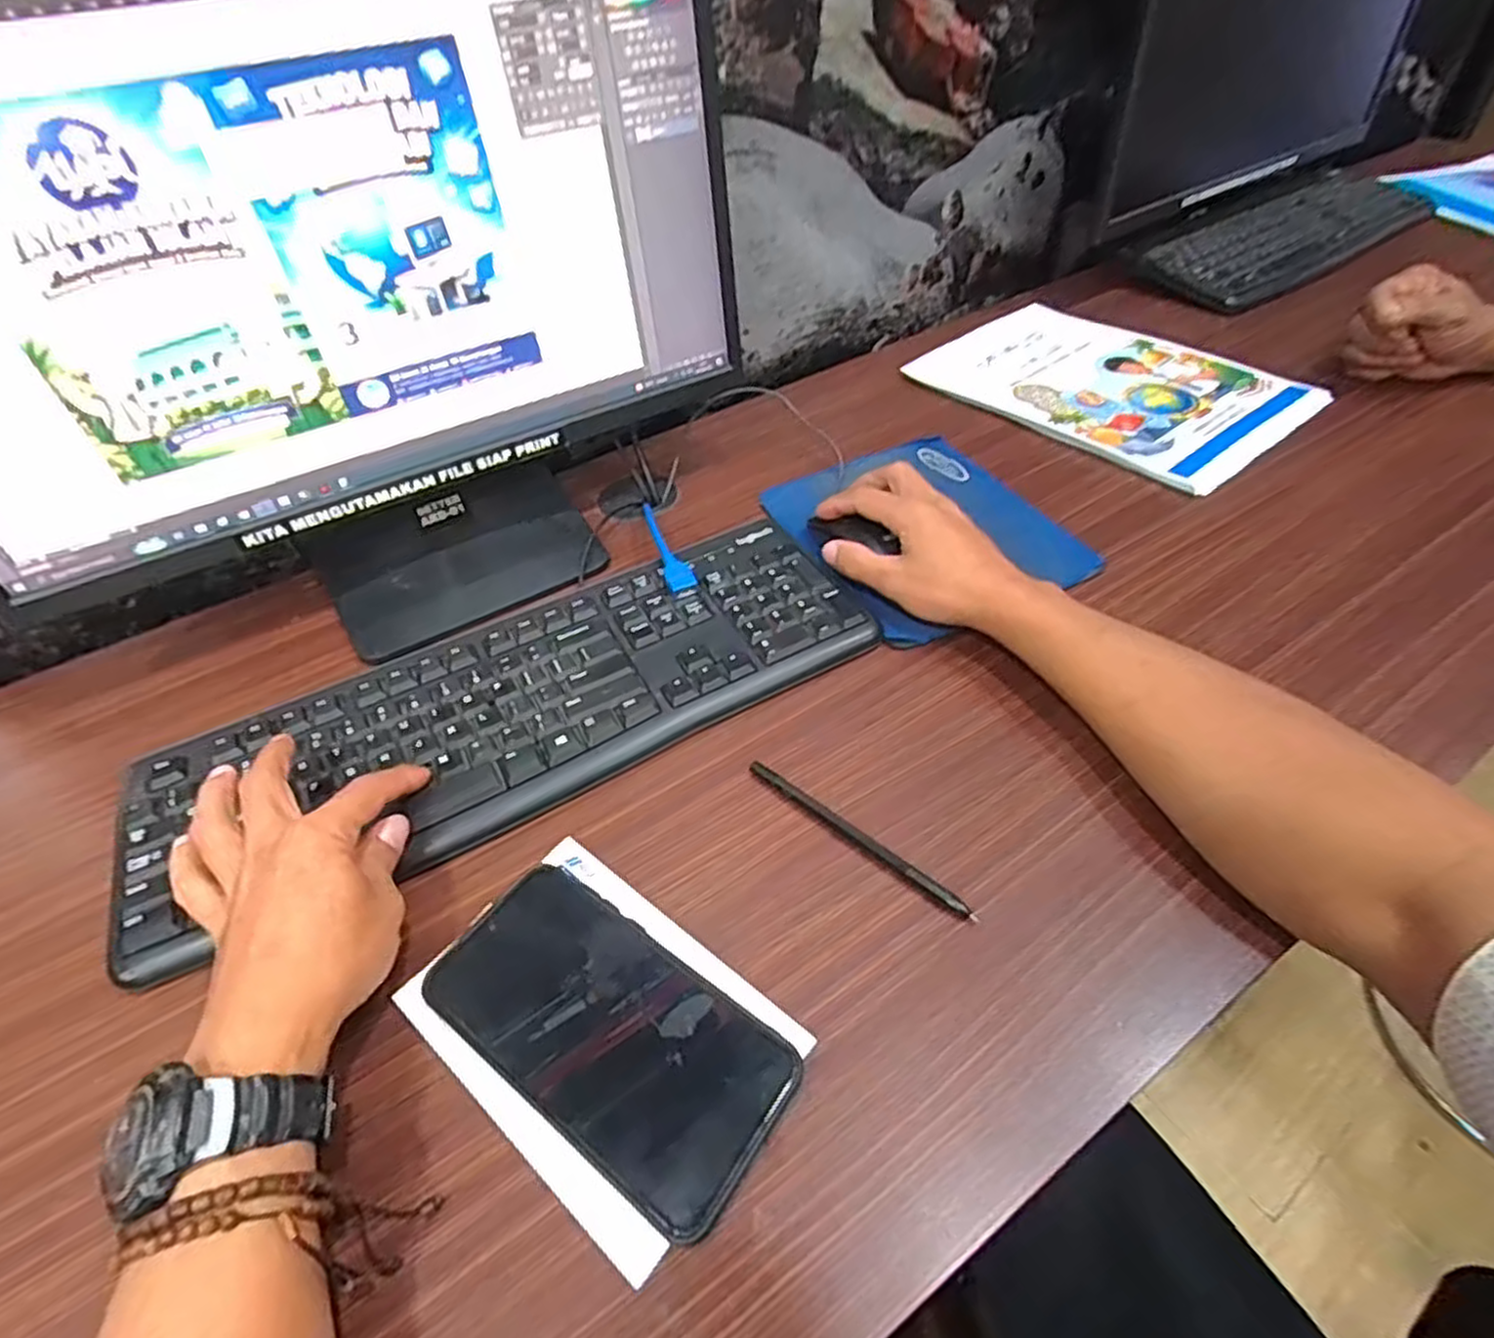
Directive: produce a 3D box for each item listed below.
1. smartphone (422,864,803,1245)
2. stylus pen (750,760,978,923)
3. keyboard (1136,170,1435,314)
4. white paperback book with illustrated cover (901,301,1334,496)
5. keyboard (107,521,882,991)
[{"bbox_3d":[-0.061,0.154,0.323,0.160,0.016,0.079,27,55,26],"label":"smartphone"},{"bbox_3d":[0.056,0.085,0.385,0.138,0.006,0.007,32,57,29],"label":"stylus pen"},{"bbox_3d":[0.647,-0.524,0.881,0.481,0.033,0.127,-31,51,-22],"label":"keyboard"},{"bbox_3d":[0.323,-0.270,0.688,0.216,0.009,0.310,-32,53,-23],"label":"white paperback book with illustrated cover"},{"bbox_3d":[-0.135,0.020,0.452,0.428,0.016,0.152,-22,50,-15],"label":"keyboard"}]

